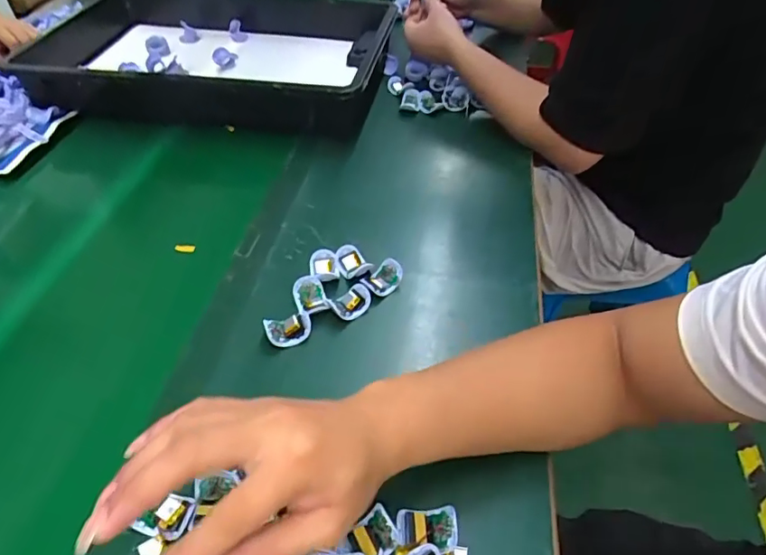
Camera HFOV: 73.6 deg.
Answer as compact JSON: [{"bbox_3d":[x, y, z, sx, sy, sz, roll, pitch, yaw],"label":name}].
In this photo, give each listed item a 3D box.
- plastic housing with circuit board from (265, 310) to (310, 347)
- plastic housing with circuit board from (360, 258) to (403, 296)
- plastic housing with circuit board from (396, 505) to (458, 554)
[{"bbox_3d":[-0.090,0.050,0.492,0.043,0.007,0.031,-13,62,-21],"label":"plastic housing with circuit board"},{"bbox_3d":[0.000,0.001,0.539,0.030,0.020,0.044,25,51,23],"label":"plastic housing with circuit board"},{"bbox_3d":[0.031,0.177,0.363,0.041,0.014,0.029,-1,45,-1],"label":"plastic housing with circuit board"}]

